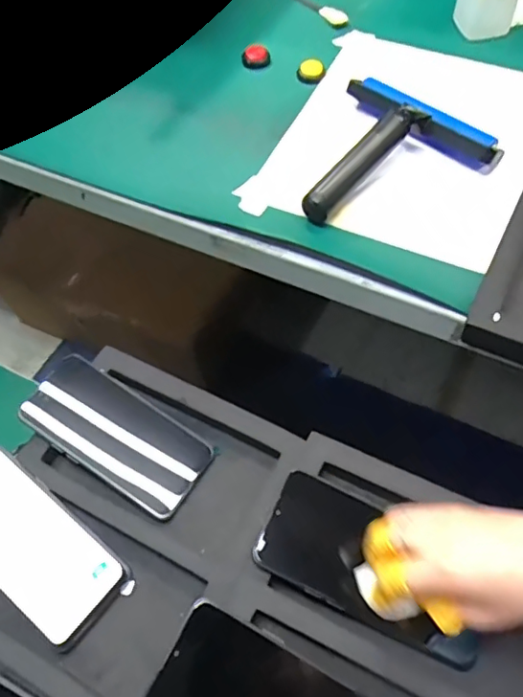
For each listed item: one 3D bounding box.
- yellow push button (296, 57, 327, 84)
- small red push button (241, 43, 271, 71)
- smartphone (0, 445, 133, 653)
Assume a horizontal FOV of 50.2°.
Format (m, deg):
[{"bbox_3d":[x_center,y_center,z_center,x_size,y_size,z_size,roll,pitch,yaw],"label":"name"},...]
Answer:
[{"bbox_3d":[0.054,-0.306,0.619,0.030,0.012,0.035,6,60,6],"label":"yellow push button"},{"bbox_3d":[-0.006,-0.336,0.641,0.029,0.012,0.028,-40,65,-19],"label":"small red push button"},{"bbox_3d":[-0.186,0.154,0.444,0.158,0.007,0.076,40,69,11],"label":"smartphone"}]

